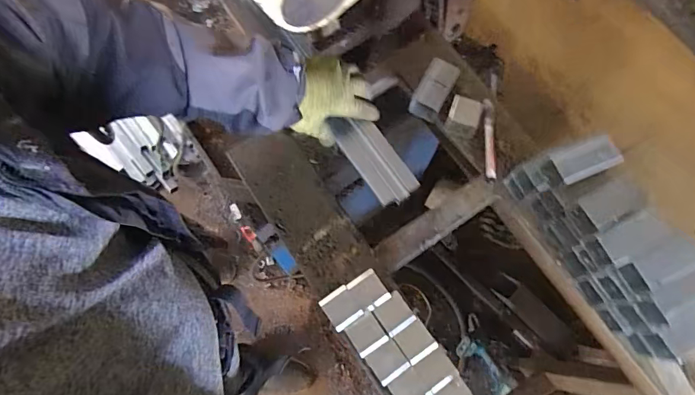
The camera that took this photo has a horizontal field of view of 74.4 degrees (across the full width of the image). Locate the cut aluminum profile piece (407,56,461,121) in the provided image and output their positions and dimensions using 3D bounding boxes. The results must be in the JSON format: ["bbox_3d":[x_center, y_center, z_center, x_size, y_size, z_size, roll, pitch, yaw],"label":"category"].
[{"bbox_3d":[0.131,-0.164,0.687,0.044,0.030,0.086,28,74,8],"label":"cut aluminum profile piece"}]

